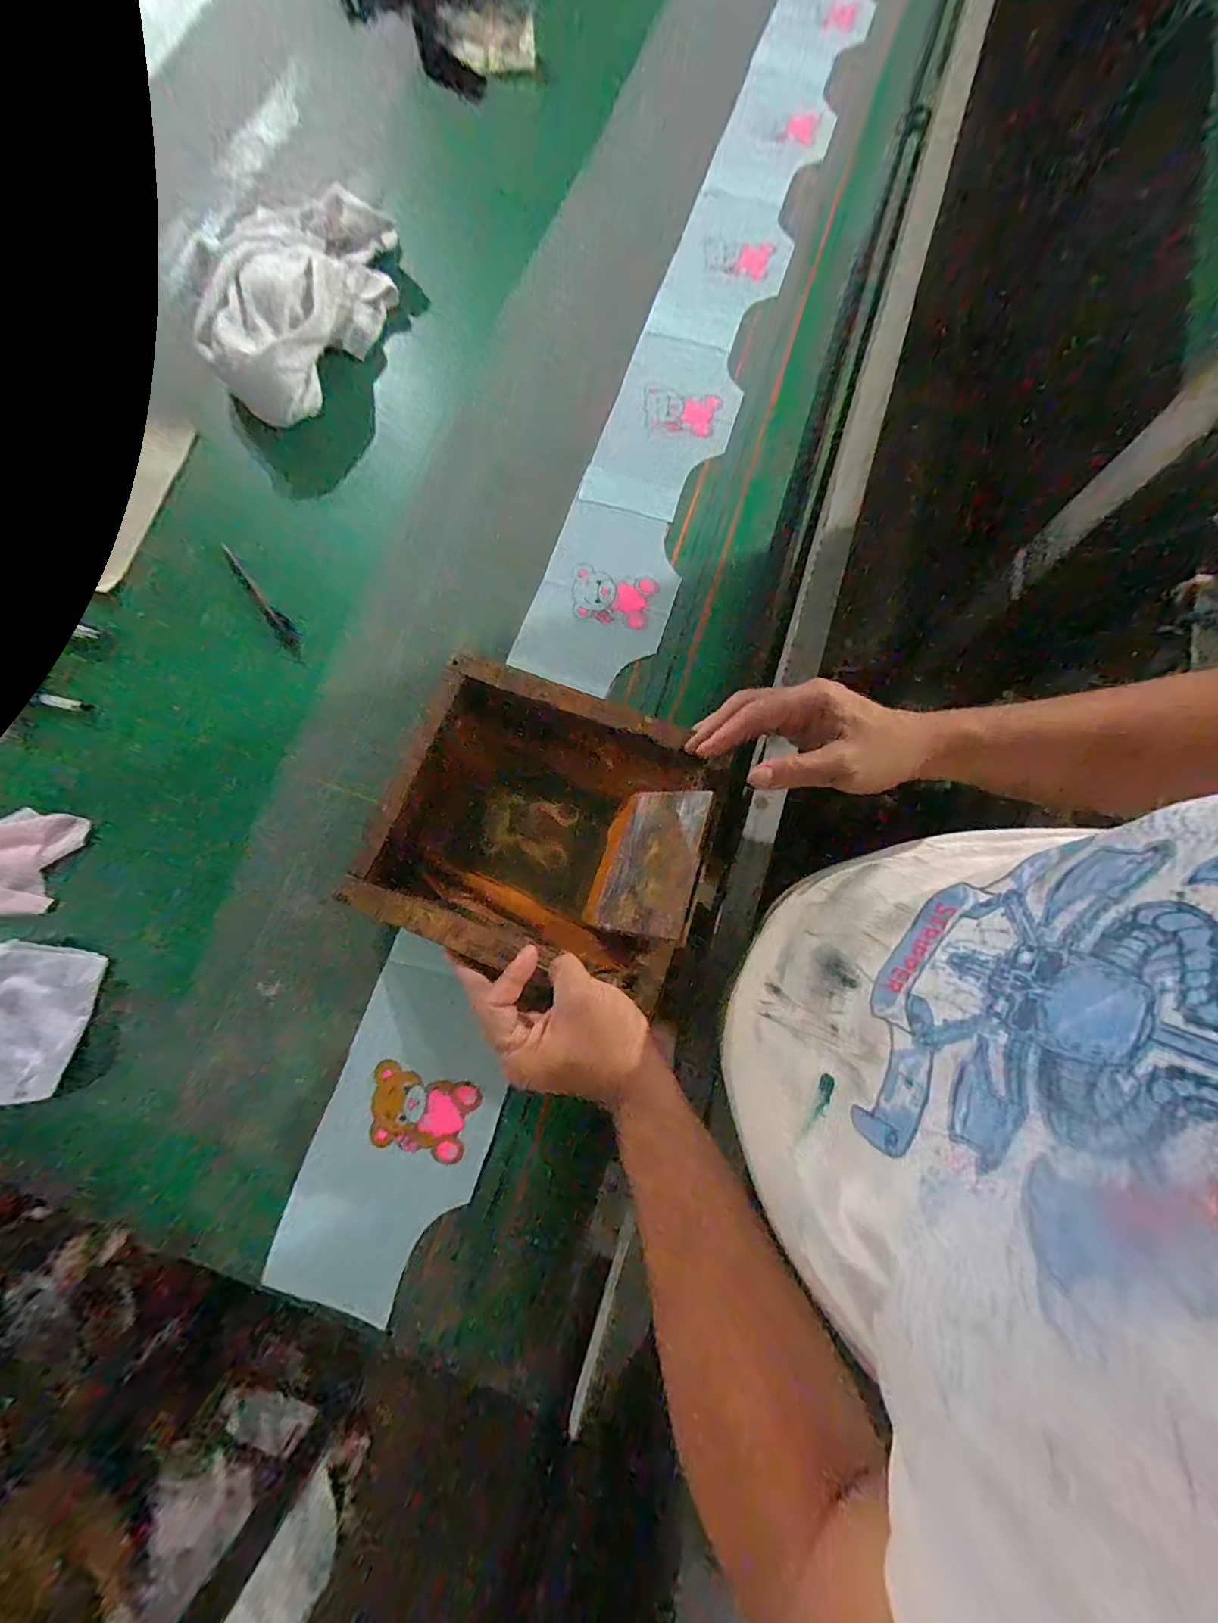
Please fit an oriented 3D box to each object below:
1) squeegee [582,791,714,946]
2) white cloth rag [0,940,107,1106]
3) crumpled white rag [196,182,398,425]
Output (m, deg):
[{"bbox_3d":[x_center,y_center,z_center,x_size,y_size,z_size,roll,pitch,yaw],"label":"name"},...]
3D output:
[{"bbox_3d":[0.029,0.039,0.415,0.101,0.006,0.117,0,67,46],"label":"squeegee"},{"bbox_3d":[-0.514,0.166,0.425,0.156,0.030,0.117,8,77,3],"label":"white cloth rag"},{"bbox_3d":[-0.352,-0.586,0.589,0.181,0.068,0.305,11,77,4],"label":"crumpled white rag"}]

